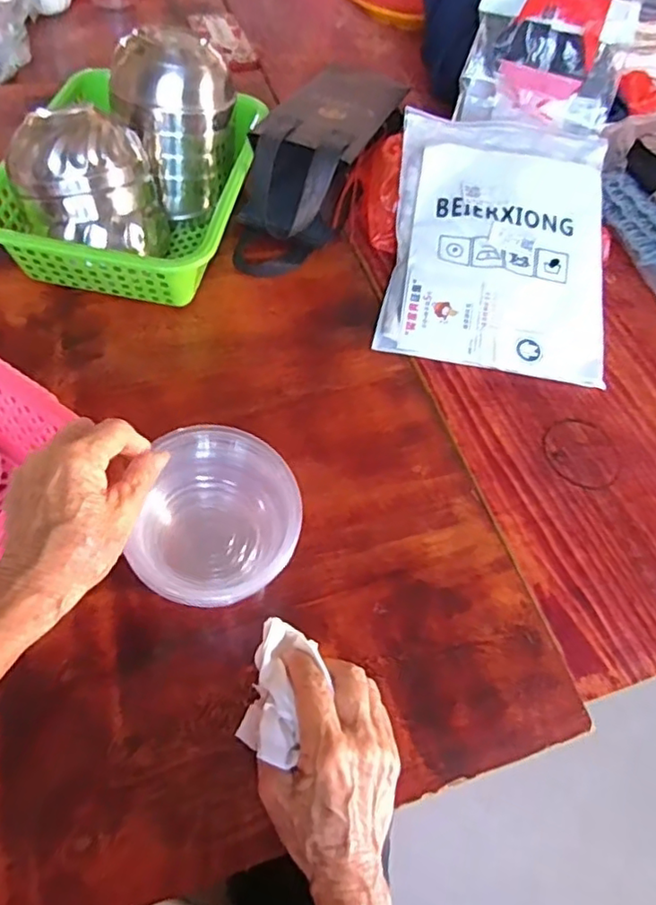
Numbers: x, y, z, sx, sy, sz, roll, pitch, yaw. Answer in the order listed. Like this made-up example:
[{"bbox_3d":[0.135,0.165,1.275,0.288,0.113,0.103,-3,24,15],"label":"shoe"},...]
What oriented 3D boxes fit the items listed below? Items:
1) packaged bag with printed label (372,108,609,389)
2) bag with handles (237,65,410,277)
[{"bbox_3d":[0.179,-0.225,0.637,0.217,0.018,0.302,9,70,1],"label":"packaged bag with printed label"},{"bbox_3d":[-0.002,-0.350,0.695,0.105,0.101,0.359,19,58,6],"label":"bag with handles"}]

